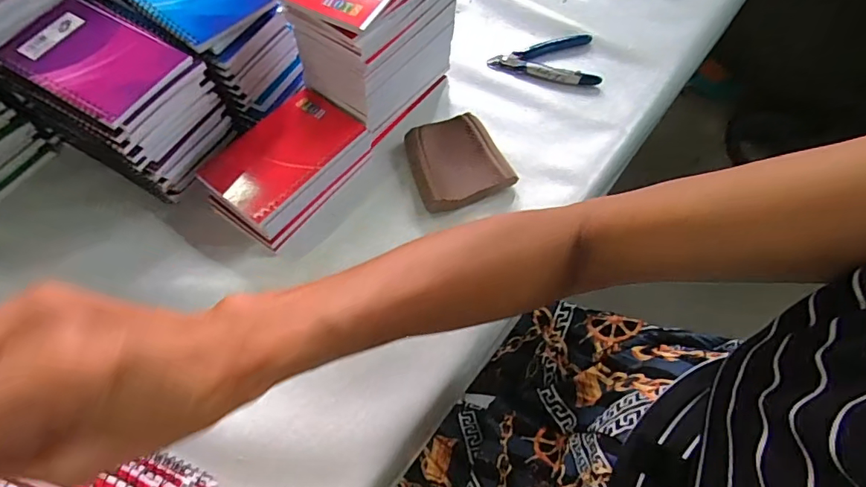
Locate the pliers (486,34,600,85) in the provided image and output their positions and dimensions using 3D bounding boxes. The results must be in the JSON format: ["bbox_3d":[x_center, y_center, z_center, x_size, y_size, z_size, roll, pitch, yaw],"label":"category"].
[{"bbox_3d":[0.119,-0.196,0.534,0.113,0.008,0.066,-4,61,-4],"label":"pliers"}]

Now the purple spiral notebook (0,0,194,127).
[{"bbox_3d":[-0.260,-0.145,0.383,0.124,0.009,0.083,28,64,13],"label":"purple spiral notebook"}]

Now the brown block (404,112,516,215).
[{"bbox_3d":[0.022,-0.076,0.468,0.085,0.022,0.090,-17,63,-10],"label":"brown block"}]

